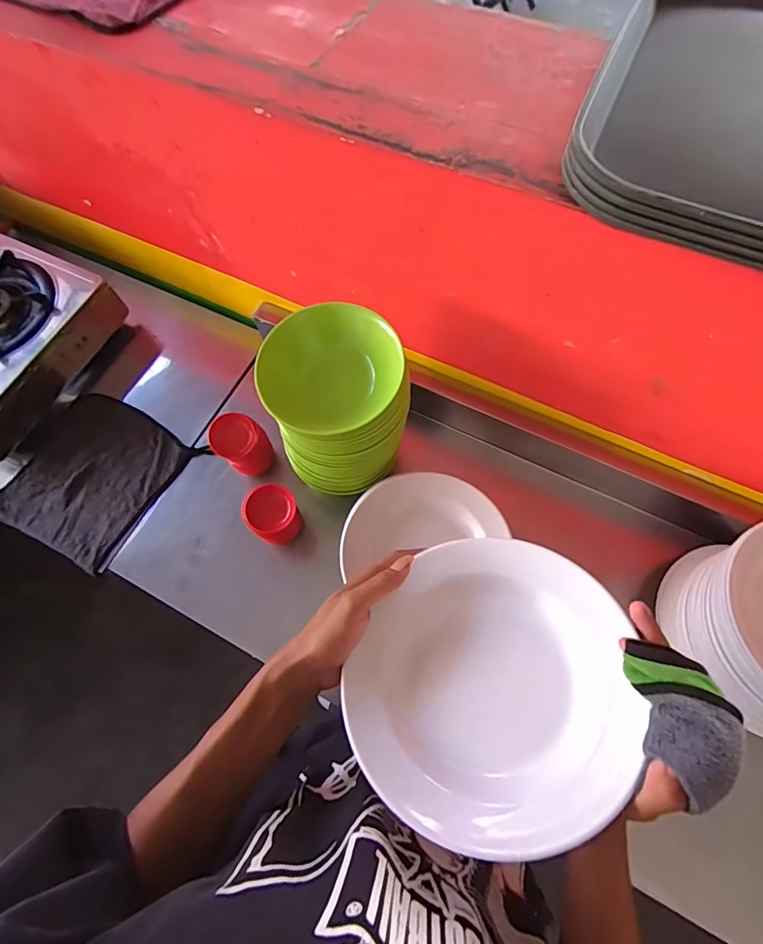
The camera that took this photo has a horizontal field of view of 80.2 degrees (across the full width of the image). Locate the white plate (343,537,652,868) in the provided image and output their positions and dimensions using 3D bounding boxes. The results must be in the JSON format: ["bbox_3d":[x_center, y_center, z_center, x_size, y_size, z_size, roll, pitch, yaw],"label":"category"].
[{"bbox_3d":[0.084,0.158,0.353,0.199,0.030,0.213,-9,50,10],"label":"white plate"}]

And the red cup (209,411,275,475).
[{"bbox_3d":[-0.222,-0.041,0.730,0.060,0.121,0.072,42,76,16],"label":"red cup"}]

